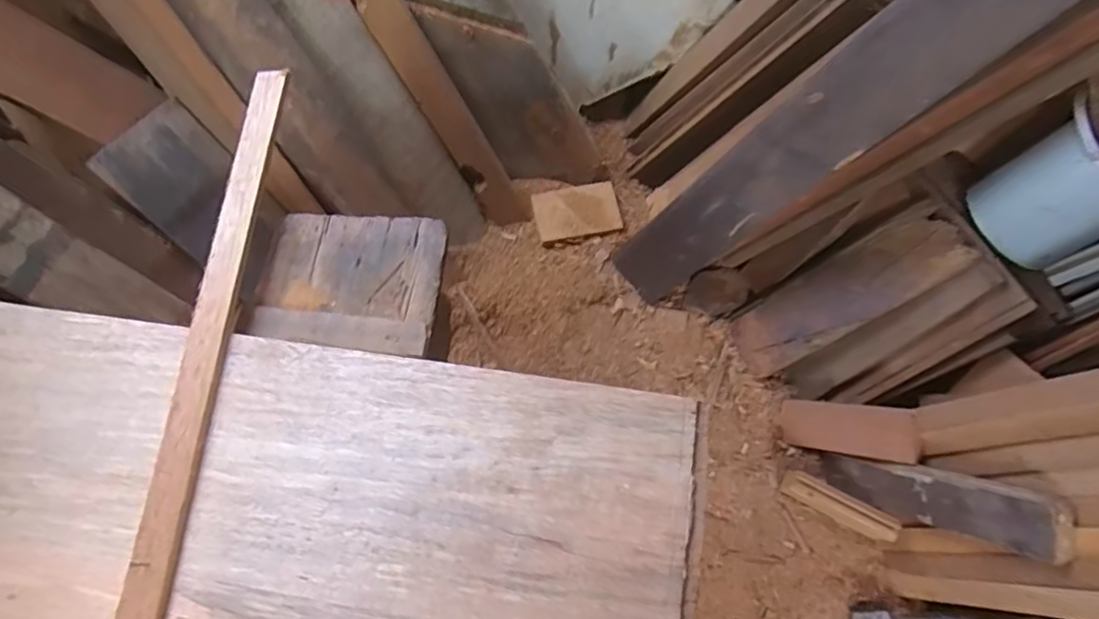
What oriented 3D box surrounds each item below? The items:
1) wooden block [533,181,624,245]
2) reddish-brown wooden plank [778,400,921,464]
[{"bbox_3d":[0.056,-0.195,1.202,0.161,0.019,0.116,-11,71,-3],"label":"wooden block"},{"bbox_3d":[0.493,0.197,0.999,0.020,0.222,0.082,14,80,-35],"label":"reddish-brown wooden plank"}]

